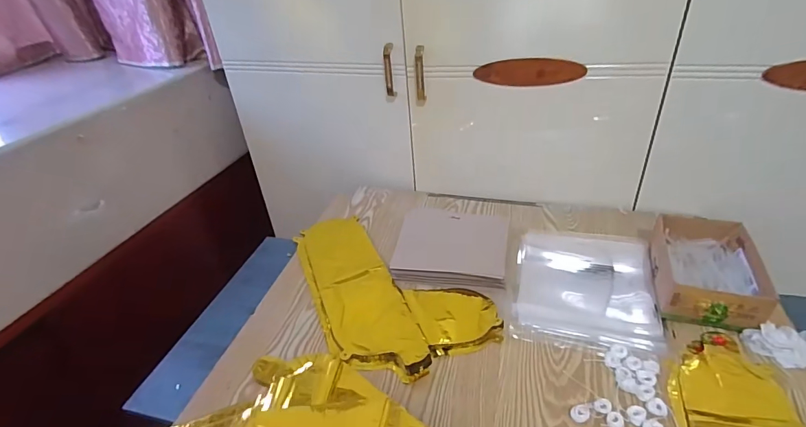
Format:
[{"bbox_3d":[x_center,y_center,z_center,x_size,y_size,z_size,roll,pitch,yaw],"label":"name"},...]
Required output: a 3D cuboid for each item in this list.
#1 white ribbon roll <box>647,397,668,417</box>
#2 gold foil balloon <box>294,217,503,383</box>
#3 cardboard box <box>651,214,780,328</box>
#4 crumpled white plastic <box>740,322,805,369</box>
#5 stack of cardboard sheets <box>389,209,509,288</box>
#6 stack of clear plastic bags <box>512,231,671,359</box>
[{"bbox_3d":[0.305,0.232,0.508,0.021,0.006,0.021,-3,34,2],"label":"white ribbon roll"},{"bbox_3d":[-0.034,0.110,0.730,0.237,0.018,0.385,-17,36,-17],"label":"gold foil balloon"},{"bbox_3d":[0.461,0.086,0.653,0.133,0.068,0.191,7,36,17],"label":"cardboard box"},{"bbox_3d":[0.498,0.169,0.554,0.072,0.027,0.056,-7,34,-3],"label":"crumpled white plastic"},{"bbox_3d":[0.089,0.054,0.775,0.193,0.032,0.181,3,35,11],"label":"stack of cardboard sheets"},{"bbox_3d":[0.305,0.112,0.714,0.216,0.014,0.285,6,36,16],"label":"stack of clear plastic bags"}]

